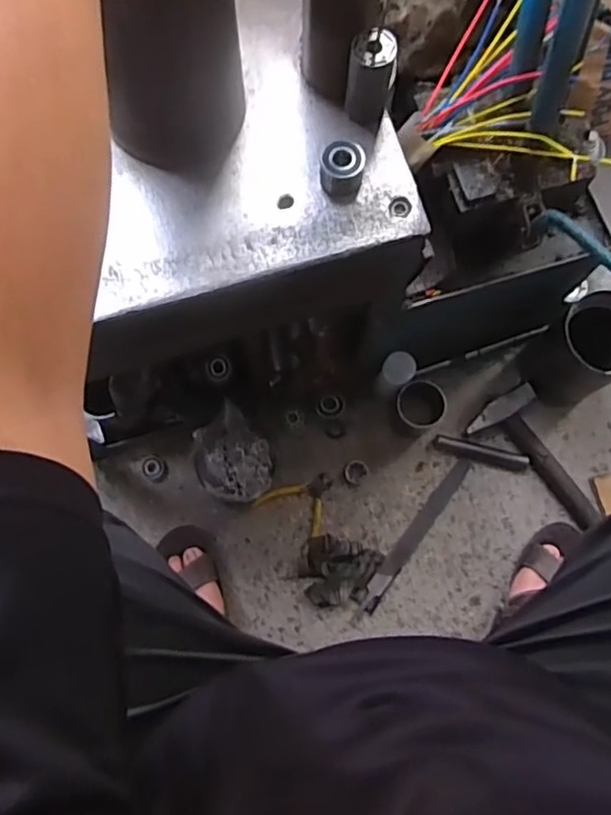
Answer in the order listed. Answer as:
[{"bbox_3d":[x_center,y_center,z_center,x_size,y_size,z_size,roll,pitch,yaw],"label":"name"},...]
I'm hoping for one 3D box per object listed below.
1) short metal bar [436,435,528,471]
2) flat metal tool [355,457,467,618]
[{"bbox_3d":[0.267,0.070,0.948,0.144,0.015,0.024,14,76,2],"label":"short metal bar"},{"bbox_3d":[0.159,0.193,0.920,0.028,0.008,0.279,37,78,8],"label":"flat metal tool"}]

